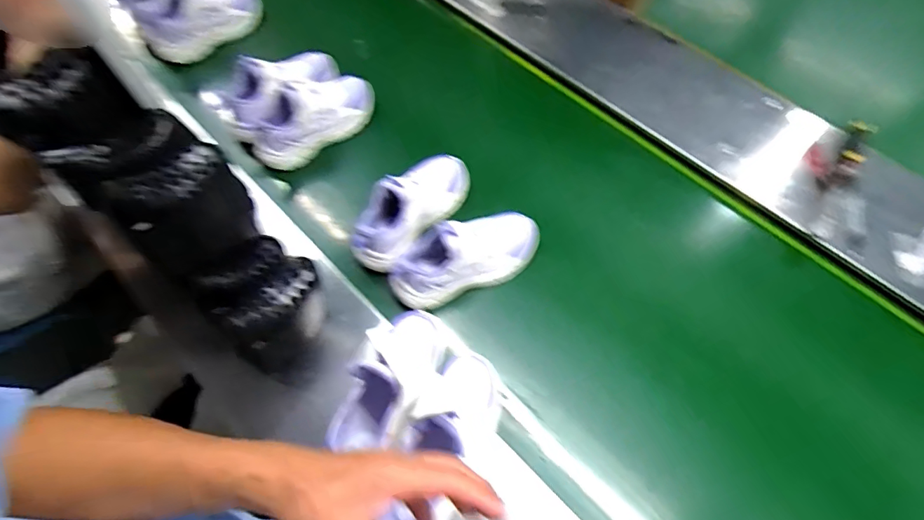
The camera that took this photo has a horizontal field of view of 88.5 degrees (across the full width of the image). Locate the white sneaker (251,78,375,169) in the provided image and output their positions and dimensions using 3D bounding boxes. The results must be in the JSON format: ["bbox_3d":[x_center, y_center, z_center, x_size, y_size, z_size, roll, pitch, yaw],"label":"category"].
[{"bbox_3d":[-0.263,-0.259,0.838,0.230,0.106,0.081,-41,71,-18],"label":"white sneaker"}]

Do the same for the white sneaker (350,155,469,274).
[{"bbox_3d":[-0.077,-0.088,0.741,0.098,0.113,0.230,26,67,11],"label":"white sneaker"}]

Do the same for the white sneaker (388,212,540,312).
[{"bbox_3d":[0.010,-0.012,0.705,0.234,0.105,0.084,-23,67,-11],"label":"white sneaker"}]

